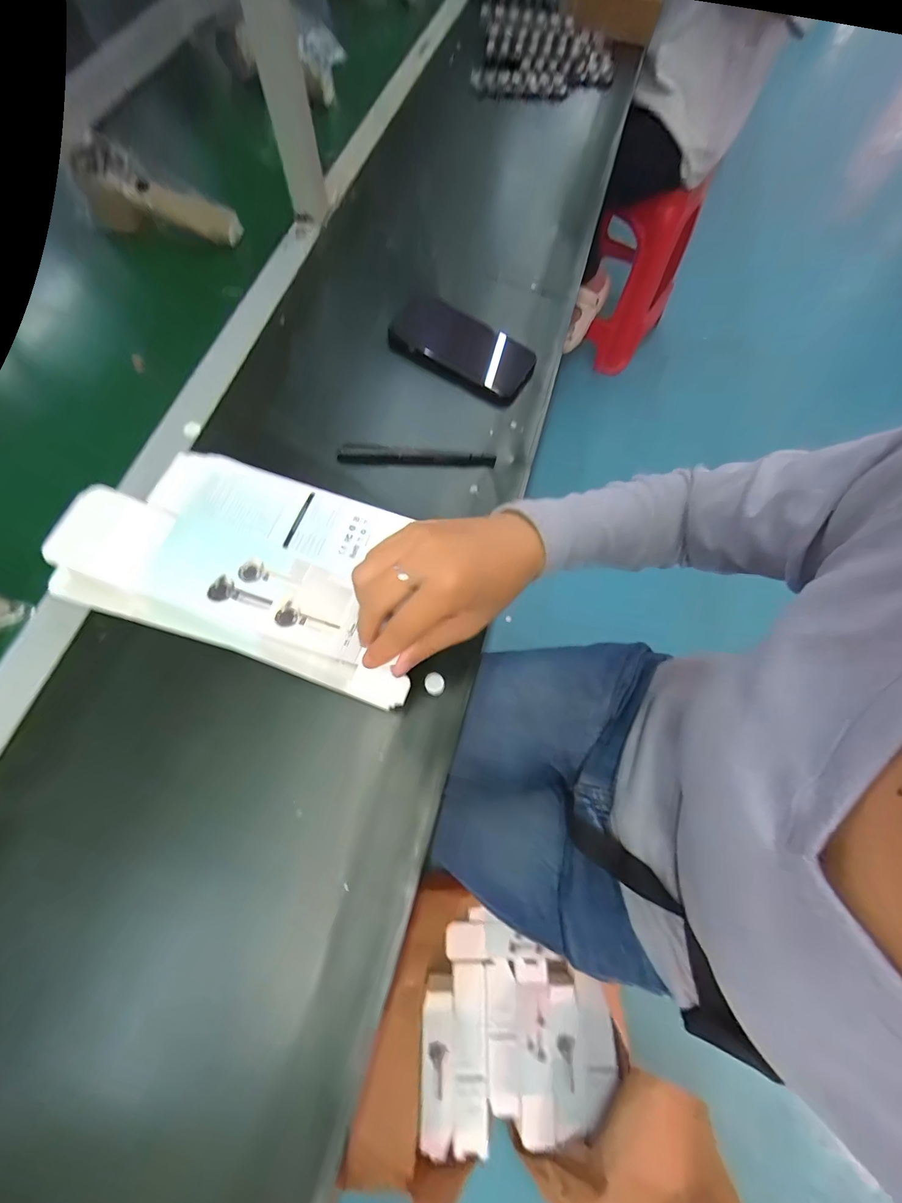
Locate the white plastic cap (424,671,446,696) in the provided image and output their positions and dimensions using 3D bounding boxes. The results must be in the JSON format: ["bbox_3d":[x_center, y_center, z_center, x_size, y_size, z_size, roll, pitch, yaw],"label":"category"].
[{"bbox_3d":[-0.013,0.066,0.351,0.017,0.008,0.016,1,69,-2],"label":"white plastic cap"}]

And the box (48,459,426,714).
[{"bbox_3d":[-0.140,-0.030,0.312,0.251,0.027,0.133,17,73,6],"label":"box"}]

